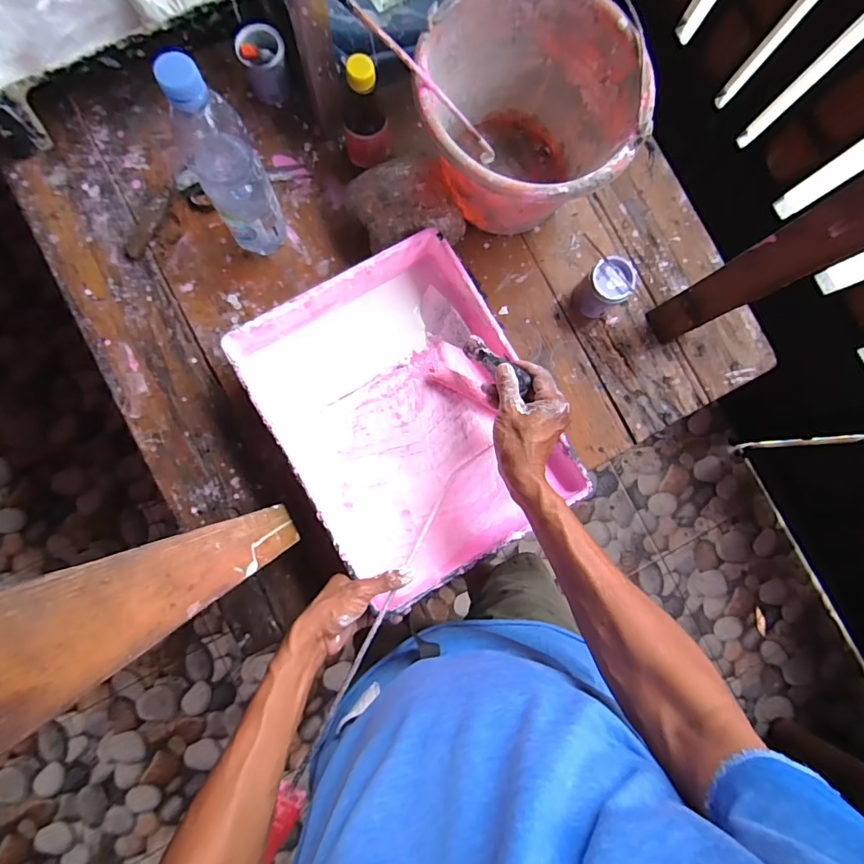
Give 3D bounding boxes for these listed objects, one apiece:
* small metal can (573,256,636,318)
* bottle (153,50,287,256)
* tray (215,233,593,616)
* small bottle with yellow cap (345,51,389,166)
[{"bbox_3d":[0.217,-0.181,0.588,0.052,0.067,0.051,0,86,-4],"label":"small metal can"},{"bbox_3d":[-0.204,-0.259,0.479,0.066,0.239,0.054,-23,87,-5],"label":"bottle"},{"bbox_3d":[-0.028,-0.018,0.544,0.273,0.074,0.347,-30,88,-5],"label":"tray"},{"bbox_3d":[-0.078,-0.372,0.549,0.051,0.137,0.047,-6,86,-4],"label":"small bottle with yellow cap"}]

